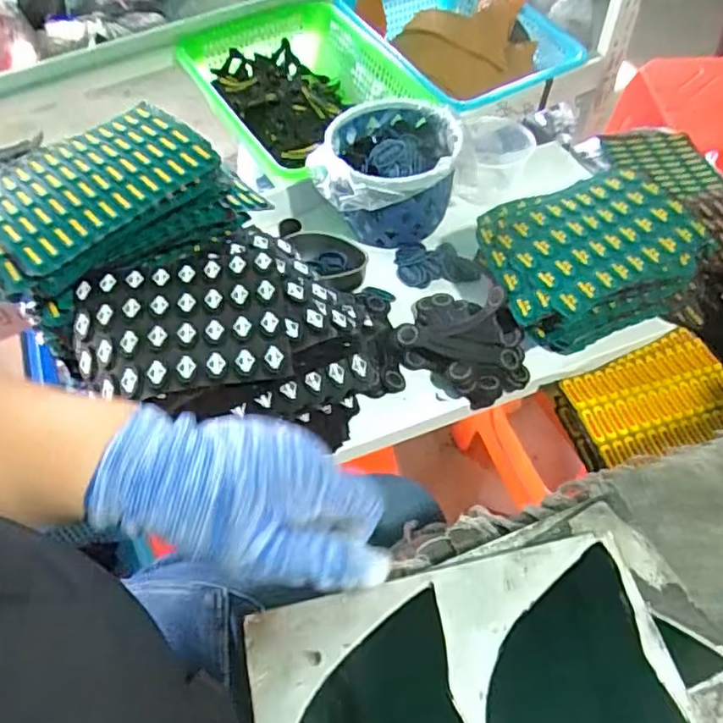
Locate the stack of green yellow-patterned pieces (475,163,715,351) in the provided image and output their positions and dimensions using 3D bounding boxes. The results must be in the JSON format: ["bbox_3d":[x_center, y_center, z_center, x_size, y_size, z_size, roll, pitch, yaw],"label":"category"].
[{"bbox_3d":[0.261,-0.125,0.721,0.238,0.105,0.172,-18,55,-12],"label":"stack of green yellow-patterned pieces"}]

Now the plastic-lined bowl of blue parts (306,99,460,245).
[{"bbox_3d":[0.030,-0.233,0.789,0.170,0.119,0.170,-1,53,1],"label":"plastic-lined bowl of blue parts"}]

